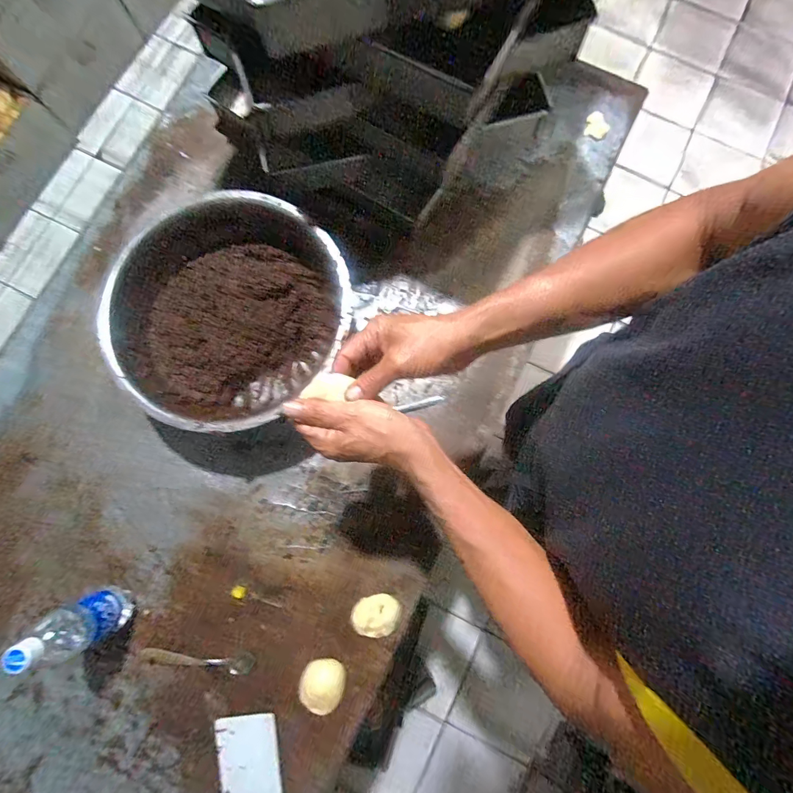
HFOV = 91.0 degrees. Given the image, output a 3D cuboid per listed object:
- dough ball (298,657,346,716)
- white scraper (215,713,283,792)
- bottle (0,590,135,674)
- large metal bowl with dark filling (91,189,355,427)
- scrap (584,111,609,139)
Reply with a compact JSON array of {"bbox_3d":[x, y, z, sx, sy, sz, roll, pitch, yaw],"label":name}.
[{"bbox_3d":[-0.110,0.426,0.573,0.064,0.028,0.062,0,79,0],"label":"dough ball"},{"bbox_3d":[-0.211,0.547,0.563,0.086,0.012,0.148,-12,80,-3],"label":"white scraper"},{"bbox_3d":[-0.427,0.309,0.525,0.058,0.173,0.065,-25,80,-5],"label":"bottle"},{"bbox_3d":[-0.240,-0.116,0.616,0.334,0.132,0.336,0,79,0],"label":"large metal bowl with dark filling"},{"bbox_3d":[0.385,-0.520,0.744,0.046,0.008,0.050,0,79,0],"label":"scrap"}]

